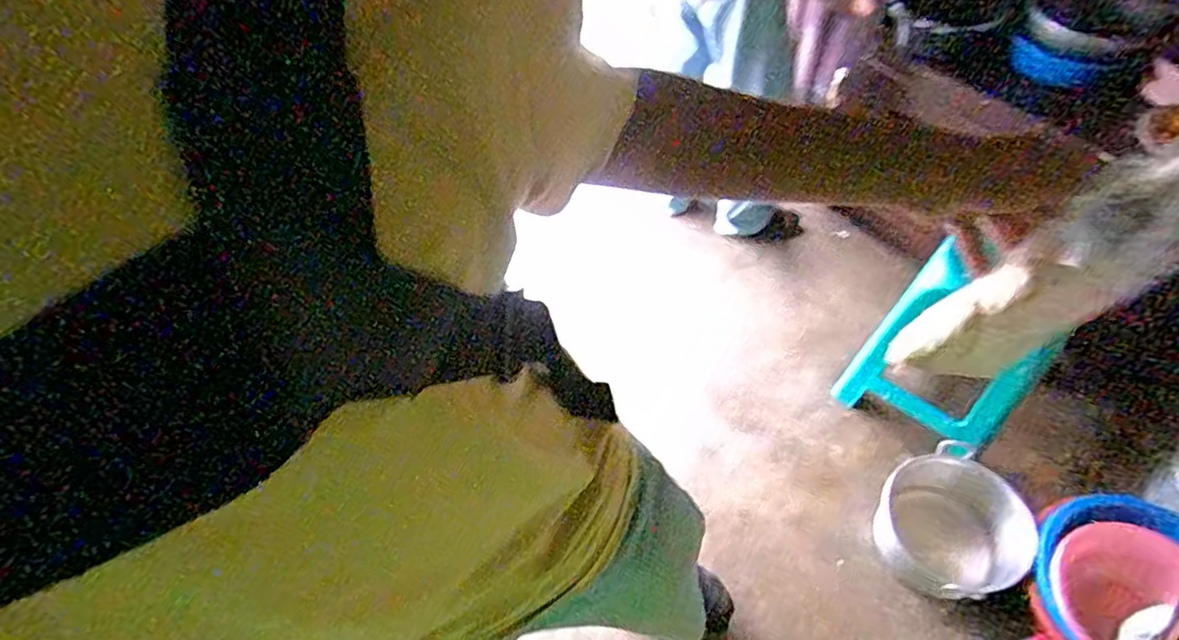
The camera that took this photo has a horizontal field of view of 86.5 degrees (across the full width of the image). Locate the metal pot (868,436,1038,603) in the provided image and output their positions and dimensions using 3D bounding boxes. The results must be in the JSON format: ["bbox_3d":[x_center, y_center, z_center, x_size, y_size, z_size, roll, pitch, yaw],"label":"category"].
[{"bbox_3d":[0.704,0.406,1.239,0.245,0.131,0.256,-3,54,4],"label":"metal pot"}]

